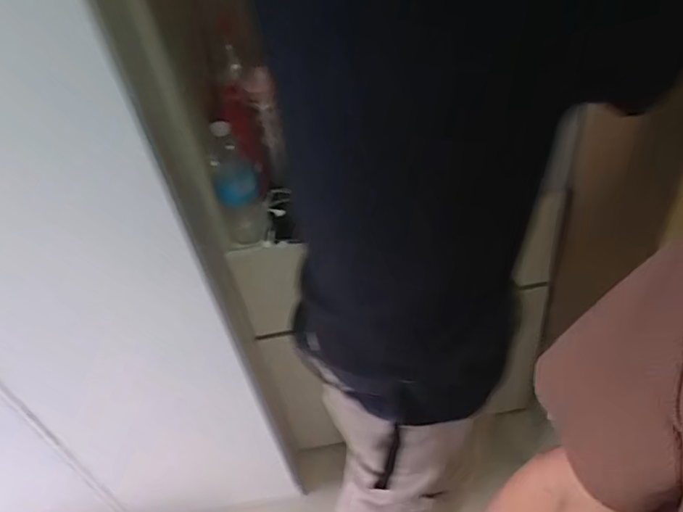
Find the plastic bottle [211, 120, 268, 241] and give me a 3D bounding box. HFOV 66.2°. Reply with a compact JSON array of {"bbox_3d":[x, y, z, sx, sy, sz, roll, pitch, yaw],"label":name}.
[{"bbox_3d":[-0.199,-0.145,0.990,0.072,0.237,0.077,-10,41,-2],"label":"plastic bottle"}]

